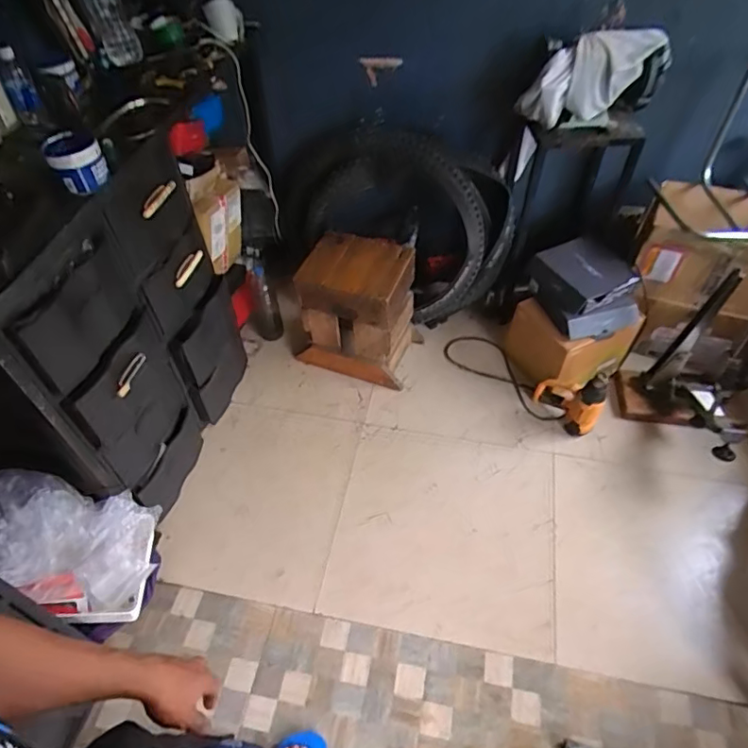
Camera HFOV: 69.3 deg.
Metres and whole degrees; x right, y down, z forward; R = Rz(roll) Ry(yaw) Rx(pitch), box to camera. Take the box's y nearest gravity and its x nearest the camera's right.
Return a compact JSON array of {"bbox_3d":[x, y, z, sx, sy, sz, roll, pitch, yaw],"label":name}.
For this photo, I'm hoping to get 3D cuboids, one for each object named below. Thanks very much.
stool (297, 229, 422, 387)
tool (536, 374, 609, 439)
[{"bbox_3d":[-0.082,-0.237,1.820,0.436,0.435,0.293,11,51,13],"label":"stool"},{"bbox_3d":[0.613,0.062,1.684,0.078,0.245,0.212,-33,55,-23],"label":"tool"}]

